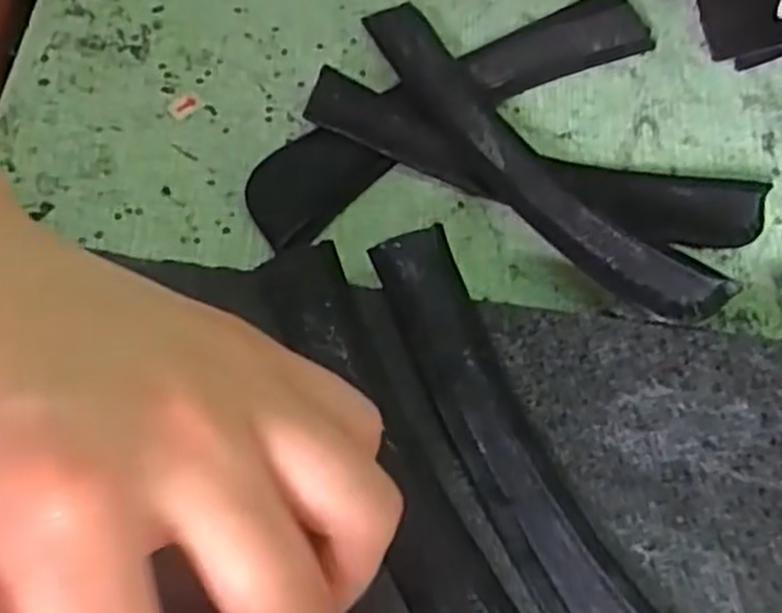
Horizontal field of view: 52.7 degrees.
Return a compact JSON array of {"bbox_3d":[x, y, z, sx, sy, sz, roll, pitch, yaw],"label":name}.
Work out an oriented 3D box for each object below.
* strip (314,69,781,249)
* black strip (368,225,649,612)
[{"bbox_3d":[0.050,-0.048,0.267,0.155,0.021,0.029,11,65,4],"label":"strip"},{"bbox_3d":[0.038,0.046,0.206,0.030,0.012,0.153,-24,67,-12],"label":"black strip"}]

